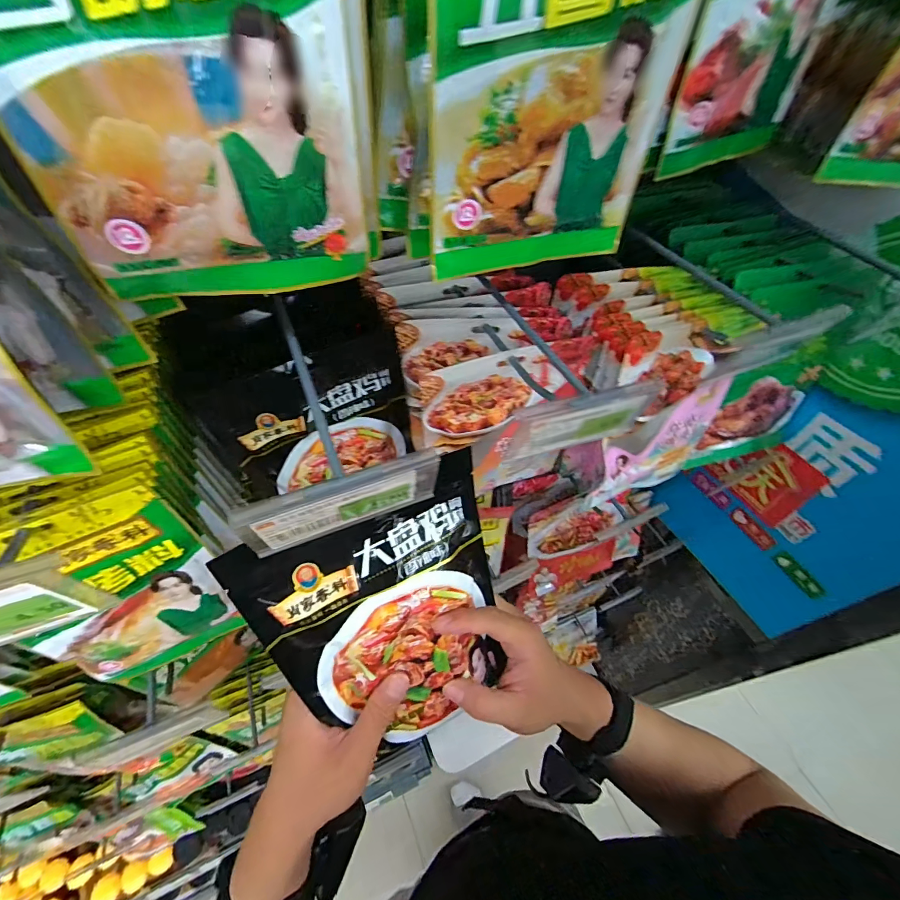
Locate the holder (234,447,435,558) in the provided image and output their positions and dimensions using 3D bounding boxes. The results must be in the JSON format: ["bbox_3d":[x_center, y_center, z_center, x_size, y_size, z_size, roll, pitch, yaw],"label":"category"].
[{"bbox_3d":[-0.053,0.027,0.208,0.098,0.046,0.007,-19,54,-14],"label":"holder"}]

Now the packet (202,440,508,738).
[{"bbox_3d":[-0.034,0.114,0.275,0.153,0.190,0.015,-23,22,-21],"label":"packet"}]

